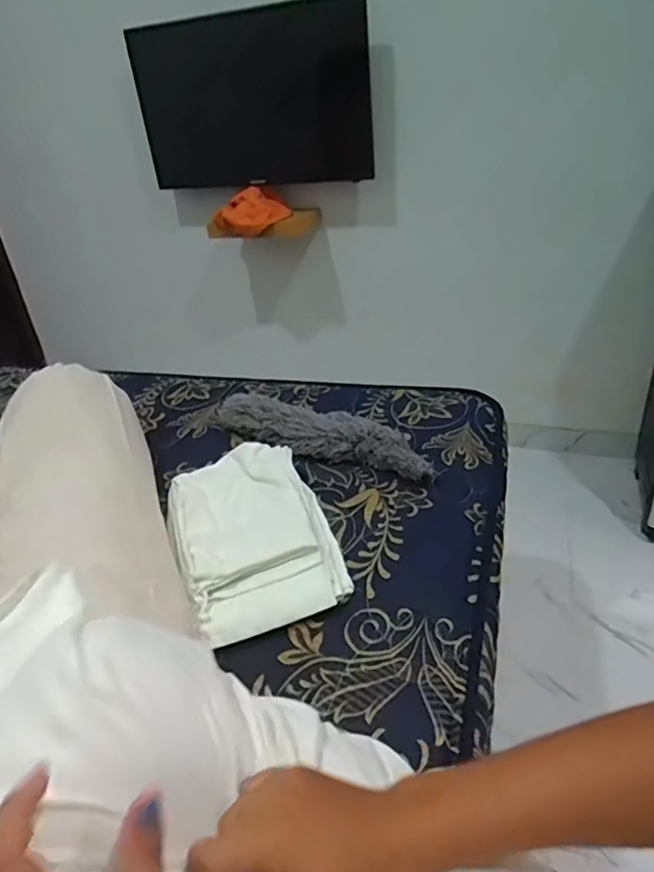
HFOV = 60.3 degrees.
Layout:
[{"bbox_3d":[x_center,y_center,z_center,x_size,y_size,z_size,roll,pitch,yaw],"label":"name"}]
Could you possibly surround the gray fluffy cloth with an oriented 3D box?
[{"bbox_3d":[-0.024,-0.006,0.938,0.415,0.068,0.081,17,37,34],"label":"gray fluffy cloth"}]

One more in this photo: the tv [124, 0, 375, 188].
[{"bbox_3d":[-0.195,-0.867,1.491,0.677,0.409,0.080,7,49,19],"label":"tv"}]

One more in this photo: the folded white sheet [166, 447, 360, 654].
[{"bbox_3d":[-0.102,0.125,0.758,0.194,0.061,0.293,-16,33,-16],"label":"folded white sheet"}]

